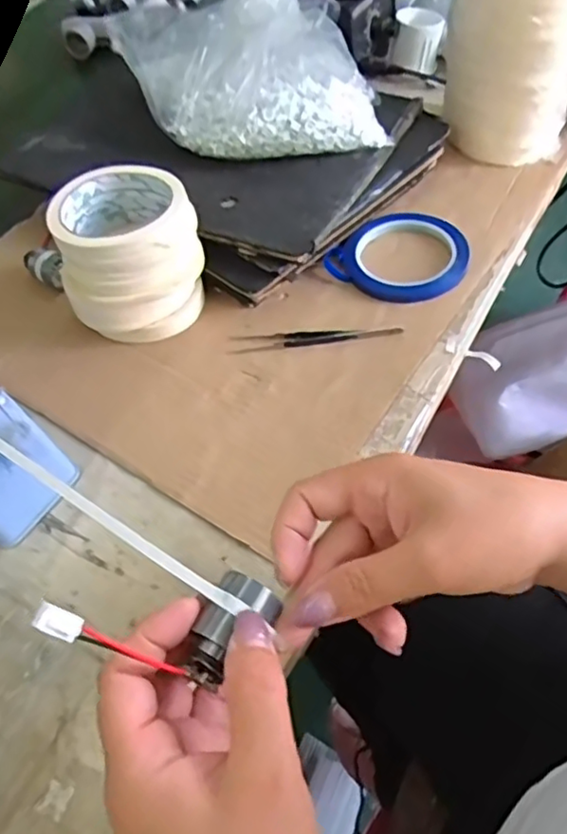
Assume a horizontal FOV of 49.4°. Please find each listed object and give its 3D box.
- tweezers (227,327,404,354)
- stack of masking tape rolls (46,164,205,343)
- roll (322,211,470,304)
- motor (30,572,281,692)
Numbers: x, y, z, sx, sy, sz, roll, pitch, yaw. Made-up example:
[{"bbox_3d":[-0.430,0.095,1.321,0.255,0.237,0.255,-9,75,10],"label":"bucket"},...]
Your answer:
[{"bbox_3d":[0.024,-0.063,0.478,0.132,0.009,0.018,-2,54,7],"label":"tweezers"},{"bbox_3d":[-0.114,-0.121,0.477,0.102,0.100,0.091,-8,55,1],"label":"stack of masking tape rolls"},{"bbox_3d":[0.101,-0.136,0.517,0.101,0.010,0.103,-4,54,5],"label":"roll"},{"bbox_3d":[-0.043,0.077,0.226,0.094,0.027,0.040,16,44,-40],"label":"motor"}]

